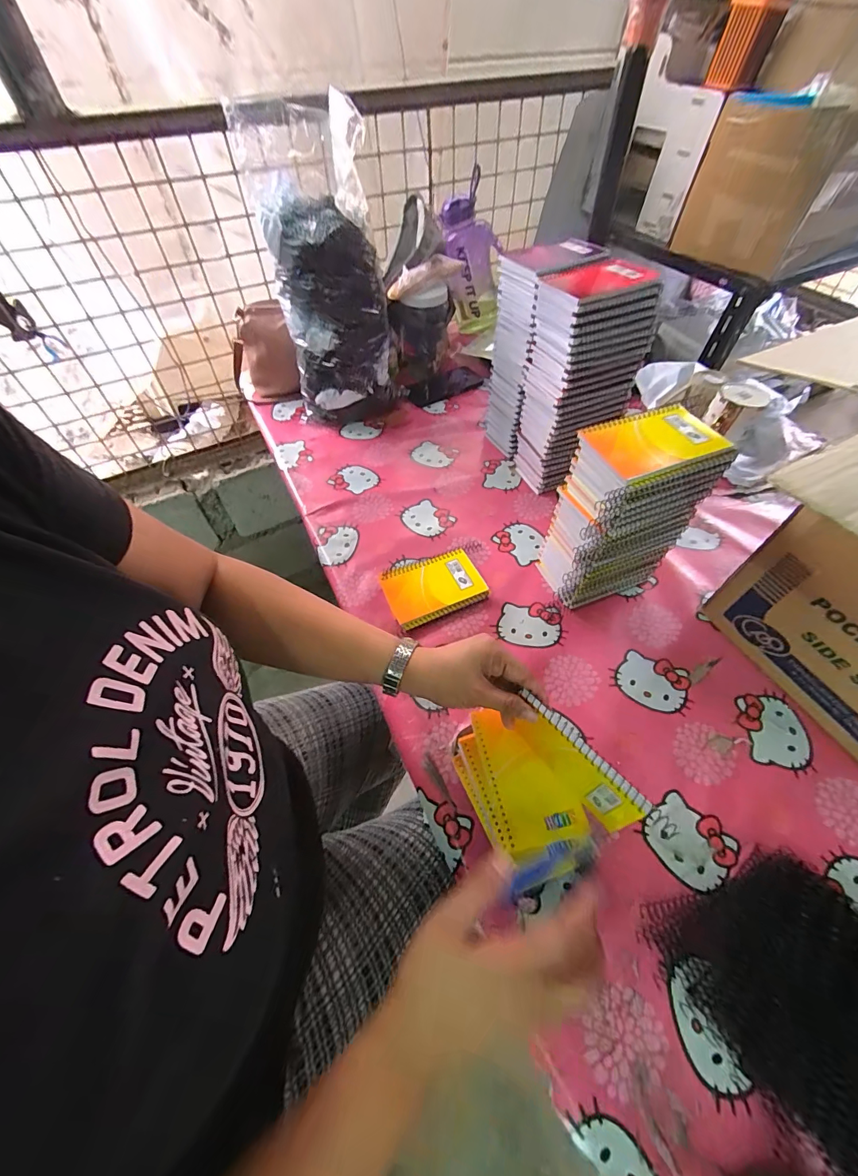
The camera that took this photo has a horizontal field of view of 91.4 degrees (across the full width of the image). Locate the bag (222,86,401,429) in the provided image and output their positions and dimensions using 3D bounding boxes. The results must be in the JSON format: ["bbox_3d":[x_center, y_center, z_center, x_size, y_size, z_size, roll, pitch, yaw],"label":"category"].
[{"bbox_3d":[-0.158,-0.479,0.700,0.163,0.397,0.164,33,62,22],"label":"bag"}]

